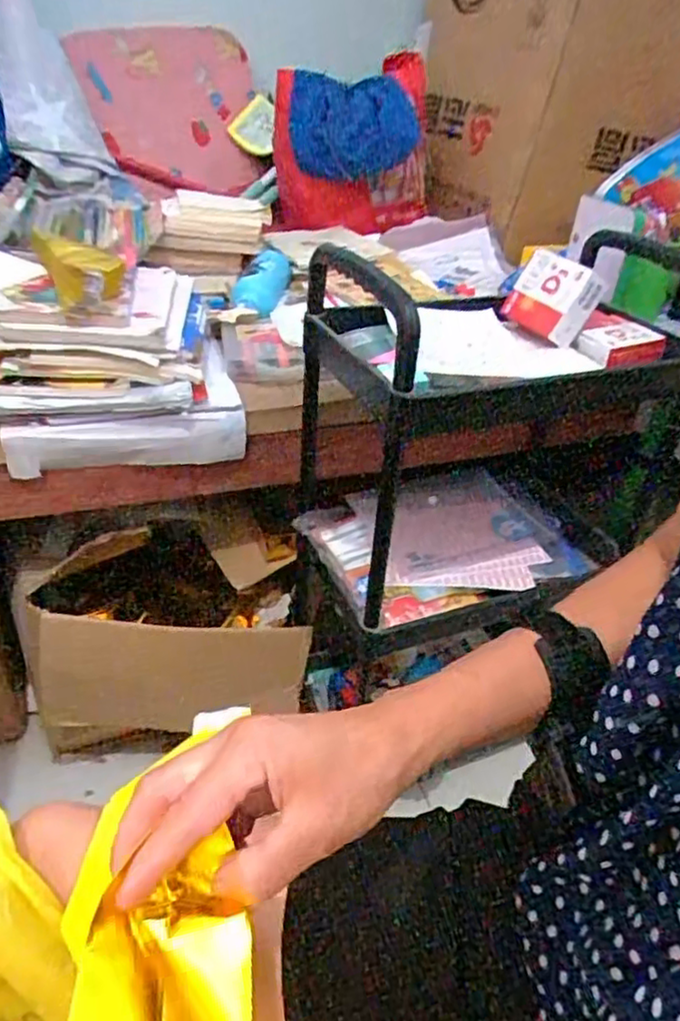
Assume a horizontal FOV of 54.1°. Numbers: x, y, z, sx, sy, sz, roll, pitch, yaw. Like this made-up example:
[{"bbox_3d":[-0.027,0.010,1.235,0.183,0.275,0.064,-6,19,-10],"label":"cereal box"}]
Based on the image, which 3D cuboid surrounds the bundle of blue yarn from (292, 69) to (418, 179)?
[{"bbox_3d":[0.029,-0.705,1.230,0.301,0.161,0.041,-22,39,-32],"label":"bundle of blue yarn"}]

